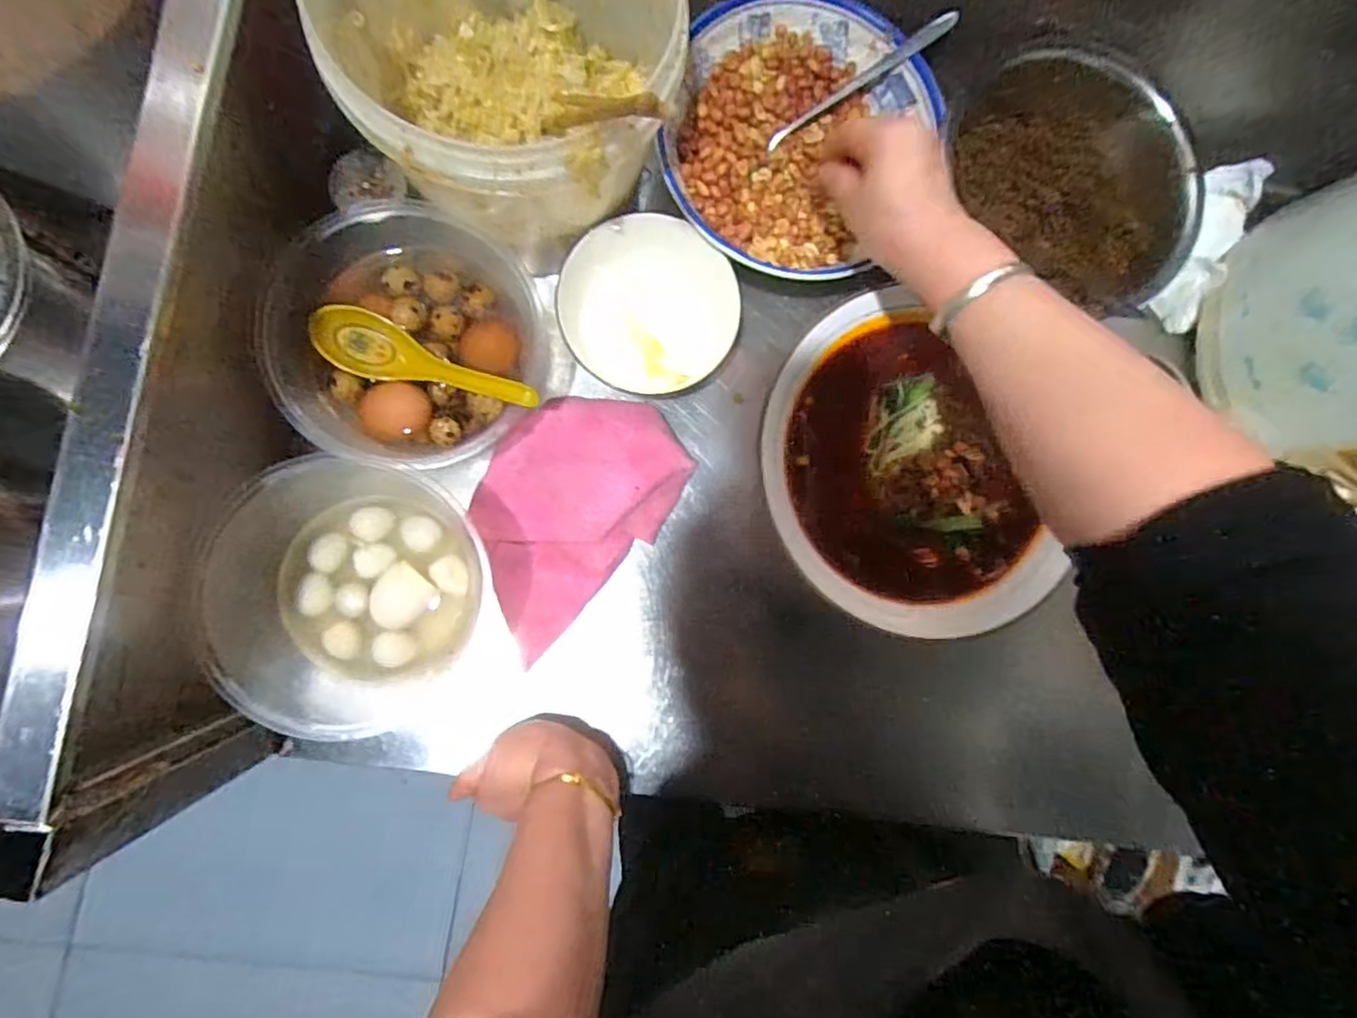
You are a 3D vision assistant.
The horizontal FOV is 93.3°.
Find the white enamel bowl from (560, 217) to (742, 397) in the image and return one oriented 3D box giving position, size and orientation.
[{"bbox_3d":[-0.020,-0.153,0.487,0.128,0.051,0.117,1,86,-8],"label":"white enamel bowl"}]

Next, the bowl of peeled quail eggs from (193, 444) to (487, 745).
[{"bbox_3d":[-0.220,0.056,0.430,0.150,0.078,0.169,3,86,-8],"label":"bowl of peeled quail eggs"}]

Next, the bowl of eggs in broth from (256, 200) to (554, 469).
[{"bbox_3d":[-0.173,-0.114,0.432,0.169,0.070,0.161,1,86,-8],"label":"bowl of eggs in broth"}]

